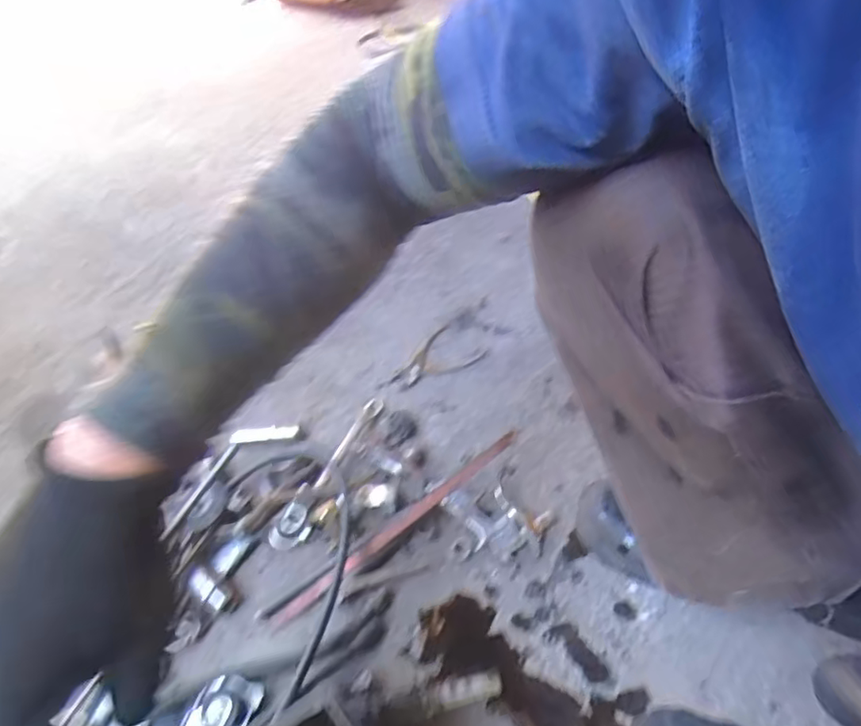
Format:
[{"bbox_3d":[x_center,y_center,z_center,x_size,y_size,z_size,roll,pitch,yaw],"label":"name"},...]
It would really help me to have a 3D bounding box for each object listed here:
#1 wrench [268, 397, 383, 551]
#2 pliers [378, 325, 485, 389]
[{"bbox_3d":[-0.110,0.108,0.656,0.034,0.033,0.213,14,49,19],"label":"wrench"},{"bbox_3d":[-0.001,0.001,0.771,0.136,0.010,0.083,-37,53,-26],"label":"pliers"}]

